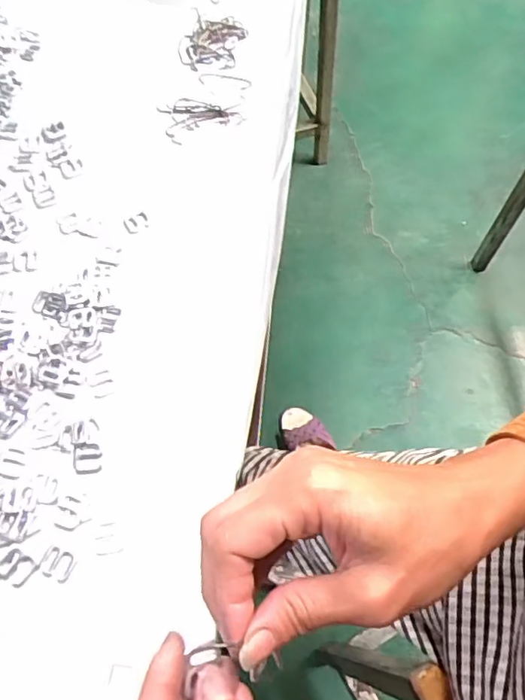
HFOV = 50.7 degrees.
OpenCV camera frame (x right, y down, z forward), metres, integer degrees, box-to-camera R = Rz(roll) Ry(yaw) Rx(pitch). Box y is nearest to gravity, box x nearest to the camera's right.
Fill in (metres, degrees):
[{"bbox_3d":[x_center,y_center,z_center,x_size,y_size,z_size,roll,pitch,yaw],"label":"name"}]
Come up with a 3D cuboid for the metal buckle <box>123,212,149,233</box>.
[{"bbox_3d":[-0.090,-0.092,0.394,0.017,0.004,0.015,-26,66,-13],"label":"metal buckle"}]

